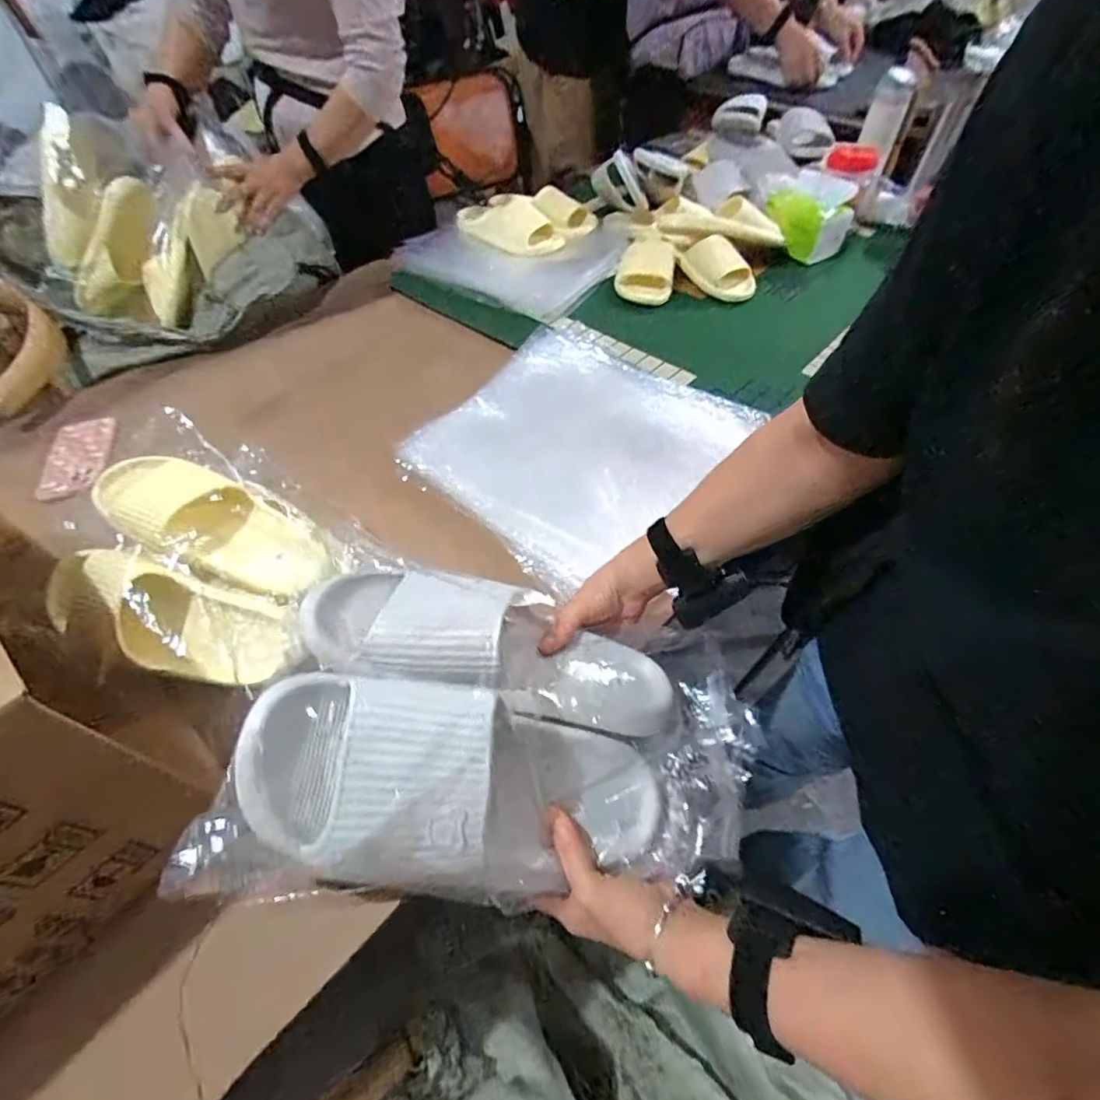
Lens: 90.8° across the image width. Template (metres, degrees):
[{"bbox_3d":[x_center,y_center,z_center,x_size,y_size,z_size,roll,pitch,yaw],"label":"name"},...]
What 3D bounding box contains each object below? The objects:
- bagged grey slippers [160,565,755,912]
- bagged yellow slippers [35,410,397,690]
[{"bbox_3d":[-0.023,0.116,0.393,0.331,0.100,0.216,19,51,-25],"label":"bagged grey slippers"},{"bbox_3d":[-0.378,0.004,0.579,0.307,0.118,0.240,24,59,19],"label":"bagged yellow slippers"}]

